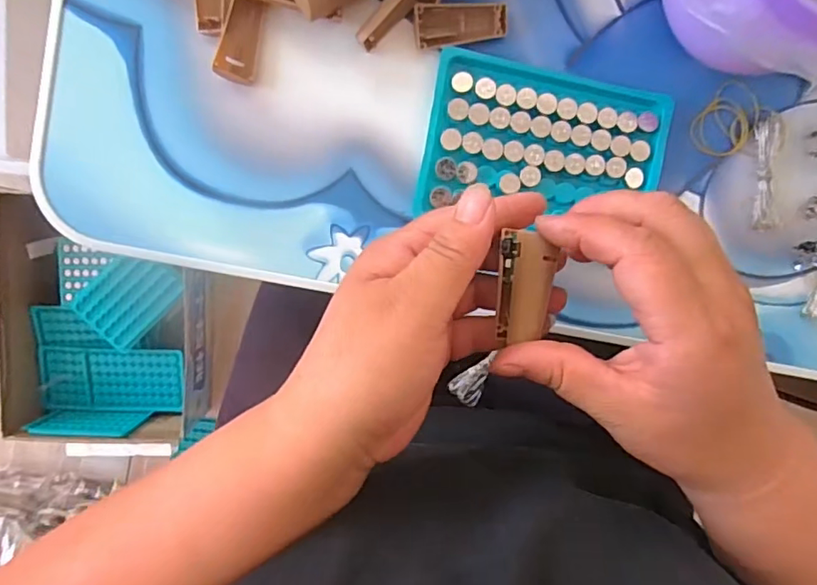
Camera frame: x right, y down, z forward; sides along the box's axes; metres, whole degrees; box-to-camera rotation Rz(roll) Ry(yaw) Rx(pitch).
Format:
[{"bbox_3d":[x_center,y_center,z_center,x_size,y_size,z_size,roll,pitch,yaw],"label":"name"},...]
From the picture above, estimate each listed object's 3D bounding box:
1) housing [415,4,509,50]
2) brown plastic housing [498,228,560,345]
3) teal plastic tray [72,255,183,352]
[{"bbox_3d":[0.028,-0.143,0.285,0.050,0.004,0.020,-10,115,-7],"label":"housing"},{"bbox_3d":[0.052,-0.002,0.233,0.021,0.017,0.046,2,94,-6],"label":"brown plastic housing"},{"bbox_3d":[-0.366,0.004,0.706,0.088,0.012,0.122,44,91,-7],"label":"teal plastic tray"}]

